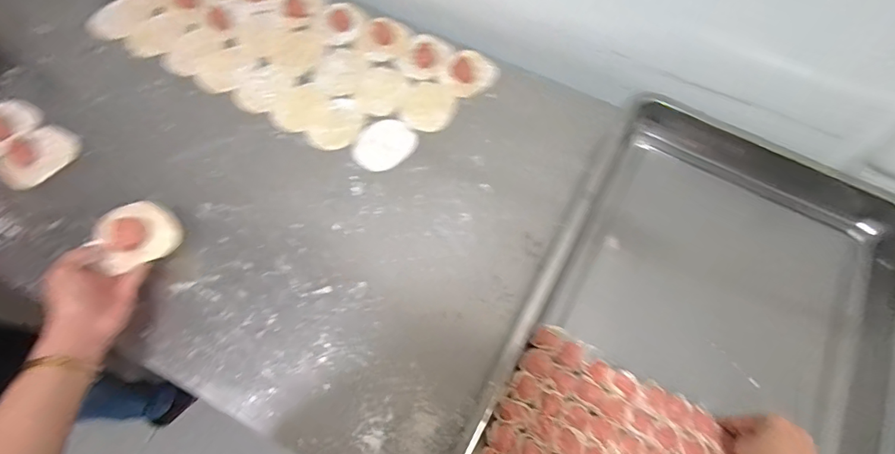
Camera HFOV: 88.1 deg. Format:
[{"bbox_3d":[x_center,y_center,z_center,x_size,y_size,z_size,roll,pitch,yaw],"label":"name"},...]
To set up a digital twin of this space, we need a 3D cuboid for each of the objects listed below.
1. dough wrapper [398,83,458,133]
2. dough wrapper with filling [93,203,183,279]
[{"bbox_3d":[-0.030,-0.176,0.679,0.079,0.009,0.091,26,66,8],"label":"dough wrapper"},{"bbox_3d":[-0.355,0.009,0.529,0.081,0.020,0.067,-32,110,-30],"label":"dough wrapper with filling"}]

